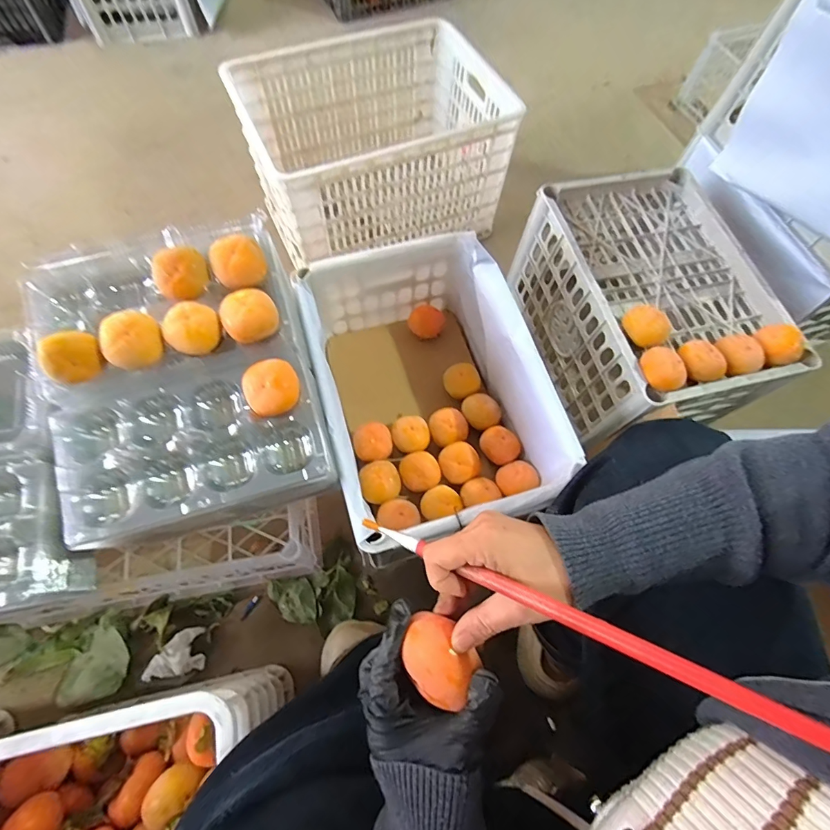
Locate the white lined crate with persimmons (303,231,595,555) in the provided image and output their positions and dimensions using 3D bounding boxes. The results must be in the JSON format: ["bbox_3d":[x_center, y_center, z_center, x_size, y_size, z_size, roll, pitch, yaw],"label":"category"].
[{"bbox_3d":[0.025,-0.016,0.646,0.301,0.193,0.452,-13,67,-8],"label":"white lined crate with persimmons"}]

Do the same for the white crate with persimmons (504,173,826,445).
[{"bbox_3d":[0.394,-0.189,0.756,0.303,0.216,0.416,-14,67,-8],"label":"white crate with persimmons"}]

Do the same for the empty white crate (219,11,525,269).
[{"bbox_3d":[-0.087,-0.545,0.875,0.460,0.226,0.352,-23,69,-12],"label":"empty white crate"}]

